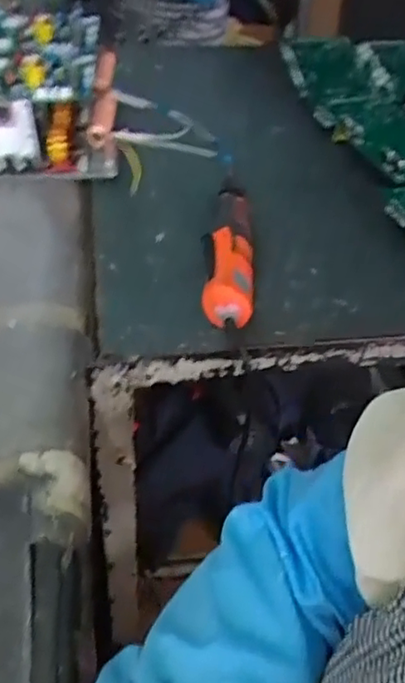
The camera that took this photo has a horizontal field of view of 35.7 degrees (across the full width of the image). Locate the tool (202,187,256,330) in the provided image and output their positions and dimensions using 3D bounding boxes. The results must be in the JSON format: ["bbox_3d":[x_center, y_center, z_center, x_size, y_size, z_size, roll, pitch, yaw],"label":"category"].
[{"bbox_3d":[0.028,-0.103,0.643,0.050,0.051,0.213,5,44,1],"label":"tool"}]

